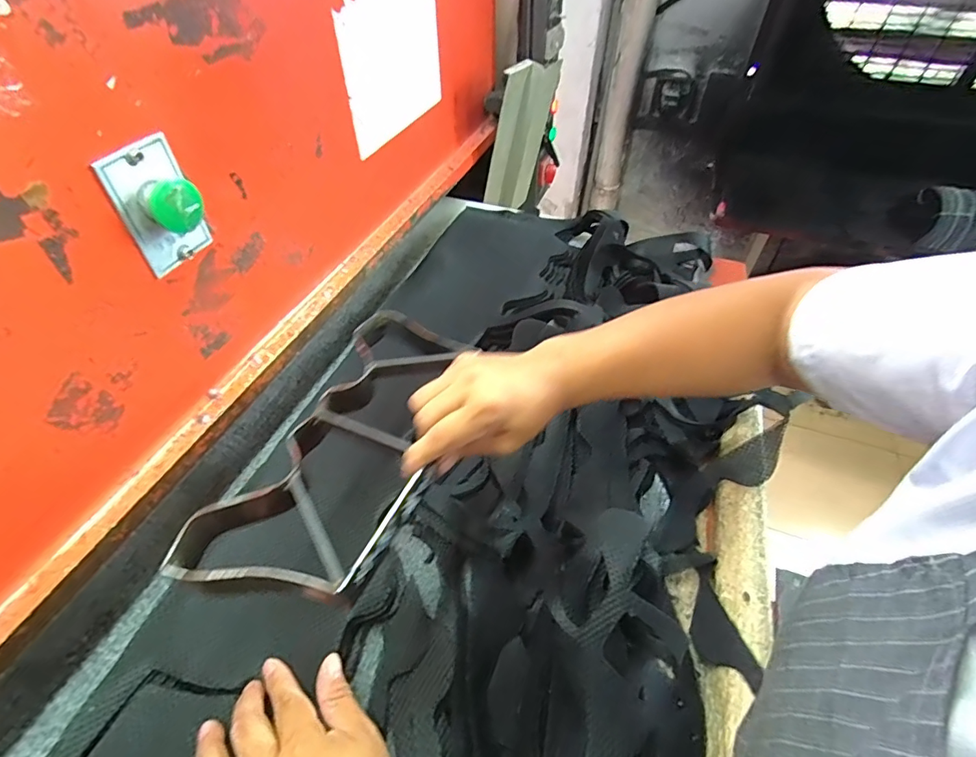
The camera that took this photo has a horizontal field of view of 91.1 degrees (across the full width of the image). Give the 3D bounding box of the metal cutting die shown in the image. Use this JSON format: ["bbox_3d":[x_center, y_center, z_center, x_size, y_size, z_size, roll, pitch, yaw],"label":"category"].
[{"bbox_3d":[-0.104,0.042,0.373,0.122,0.031,0.266,9,45,17],"label":"metal cutting die"}]

